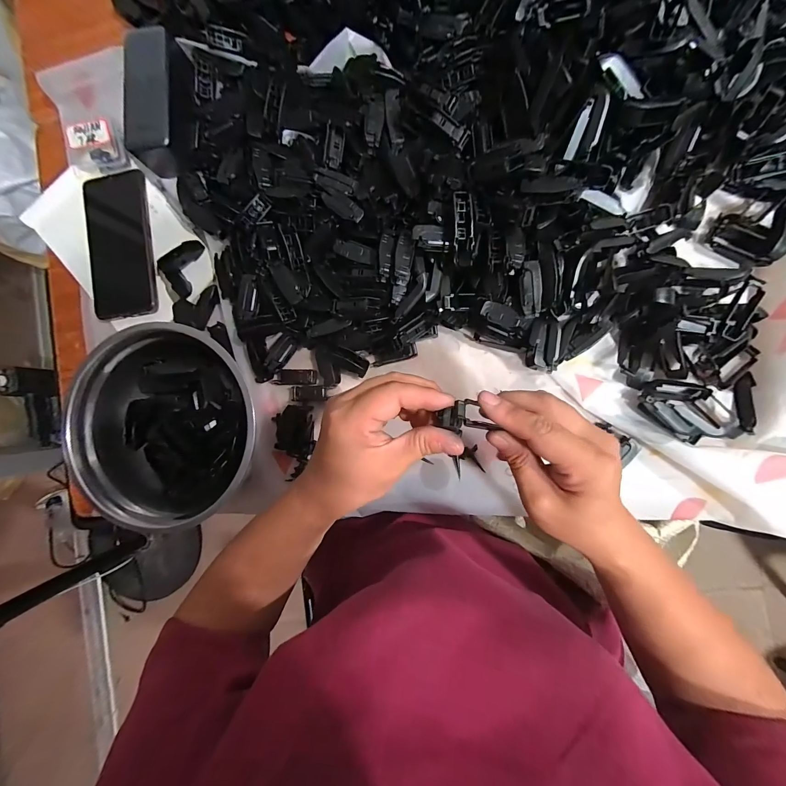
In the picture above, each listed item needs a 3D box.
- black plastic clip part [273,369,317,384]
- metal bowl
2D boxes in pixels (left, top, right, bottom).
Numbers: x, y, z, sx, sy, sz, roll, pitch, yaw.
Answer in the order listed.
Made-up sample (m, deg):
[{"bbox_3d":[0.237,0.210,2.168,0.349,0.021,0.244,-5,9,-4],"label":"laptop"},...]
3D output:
[{"bbox_3d":[-0.107,-0.018,0.367,0.045,0.009,0.016,0,90,8],"label":"black plastic clip part"},{"bbox_3d":[-0.231,0.033,0.362,0.190,0.061,0.200,0,90,8],"label":"metal bowl"}]

